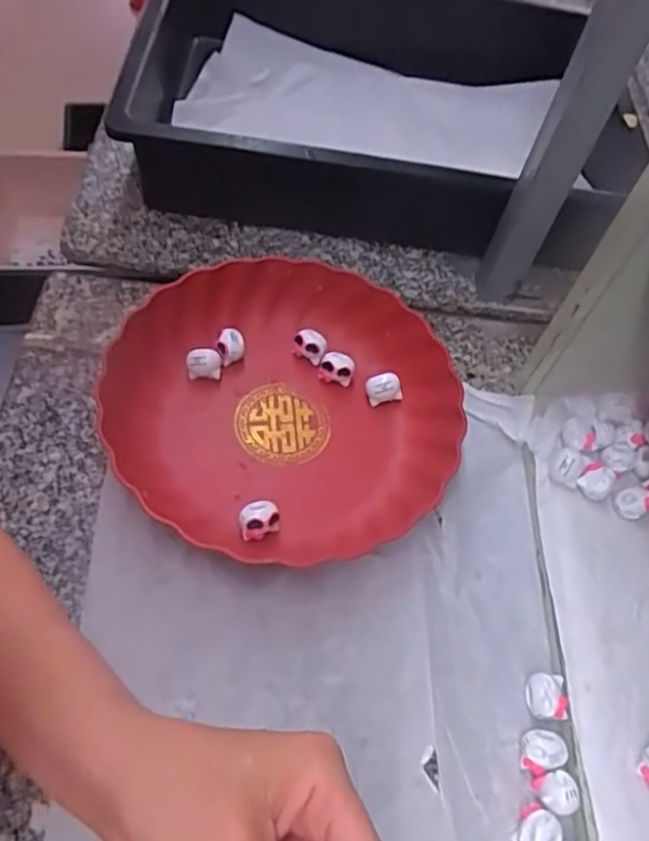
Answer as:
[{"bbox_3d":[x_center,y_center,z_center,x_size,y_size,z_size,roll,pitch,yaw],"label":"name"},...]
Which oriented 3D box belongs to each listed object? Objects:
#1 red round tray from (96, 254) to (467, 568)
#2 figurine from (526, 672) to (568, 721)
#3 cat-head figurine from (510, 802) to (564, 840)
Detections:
[{"bbox_3d":[-0.025,-0.014,0.479,0.239,0.048,0.232,4,57,-6],"label":"red round tray"},{"bbox_3d":[0.135,0.168,0.404,0.021,0.012,0.027,2,57,-7],"label":"figurine"},{"bbox_3d":[0.118,0.227,0.363,0.022,0.015,0.024,34,59,13],"label":"cat-head figurine"}]

